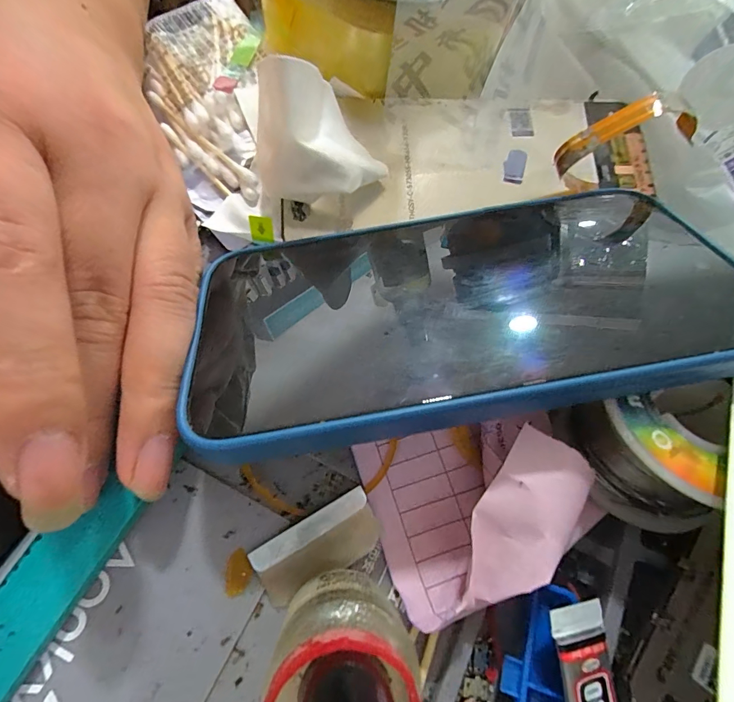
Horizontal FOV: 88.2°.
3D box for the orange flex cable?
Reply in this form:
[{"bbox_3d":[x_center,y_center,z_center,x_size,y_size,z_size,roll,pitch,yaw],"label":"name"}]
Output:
[{"bbox_3d":[0.083,-0.075,0.133,0.034,0.004,0.012,-29,69,32],"label":"orange flex cable"}]

